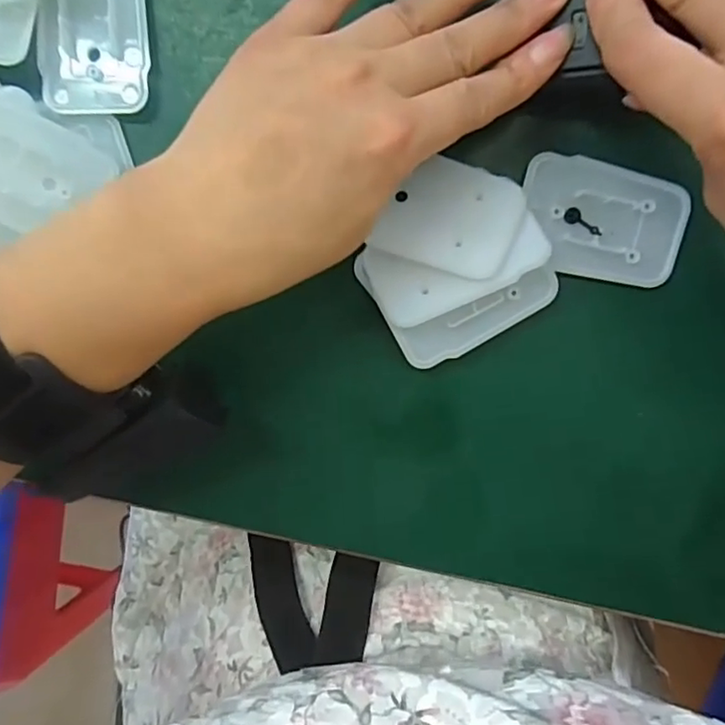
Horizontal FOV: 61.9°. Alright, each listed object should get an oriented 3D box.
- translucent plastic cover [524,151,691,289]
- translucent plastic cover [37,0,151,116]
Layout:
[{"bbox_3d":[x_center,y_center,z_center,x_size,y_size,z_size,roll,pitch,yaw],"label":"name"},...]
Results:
[{"bbox_3d":[0.099,-0.058,0.250,0.065,0.005,0.045,12,100,1],"label":"translucent plastic cover"},{"bbox_3d":[-0.108,-0.134,0.241,0.042,0.010,0.064,0,99,3],"label":"translucent plastic cover"}]

